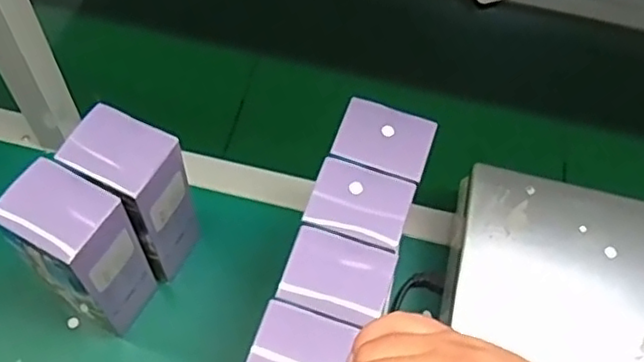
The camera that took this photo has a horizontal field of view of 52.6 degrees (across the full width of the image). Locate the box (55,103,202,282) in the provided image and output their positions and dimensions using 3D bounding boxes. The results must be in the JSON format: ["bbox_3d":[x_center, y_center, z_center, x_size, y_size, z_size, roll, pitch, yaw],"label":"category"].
[{"bbox_3d":[-0.173,0.018,0.620,0.087,0.190,0.070,29,62,12],"label":"box"}]

